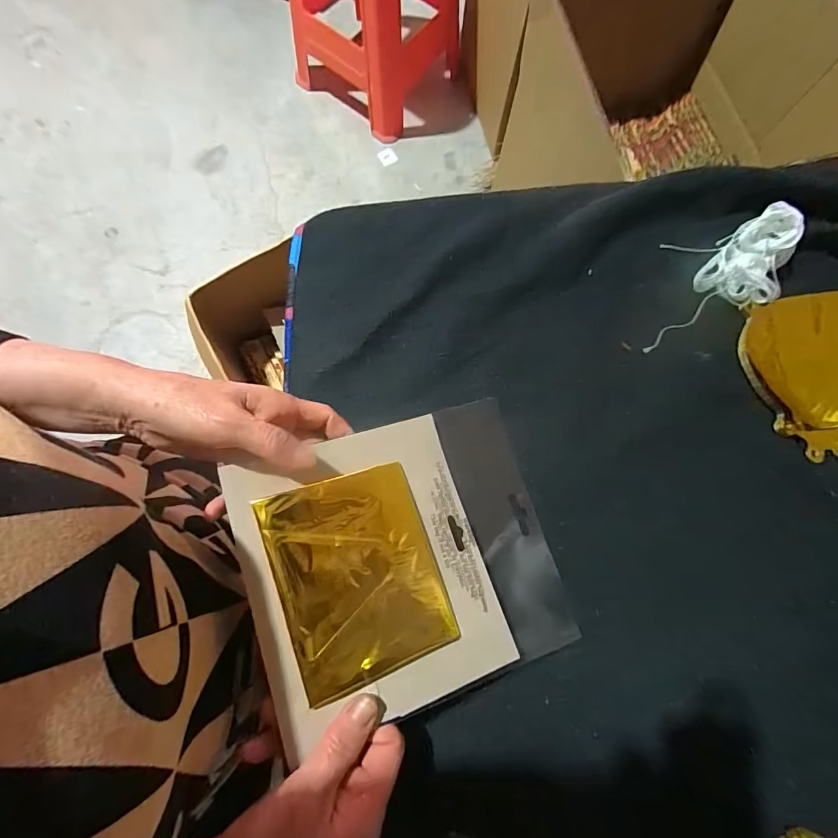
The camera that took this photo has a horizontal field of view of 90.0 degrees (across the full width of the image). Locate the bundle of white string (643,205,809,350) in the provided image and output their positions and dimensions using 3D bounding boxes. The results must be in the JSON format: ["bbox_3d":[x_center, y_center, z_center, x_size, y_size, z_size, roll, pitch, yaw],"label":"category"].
[{"bbox_3d":[0.259,-0.129,0.369,0.145,0.042,0.086,-18,79,-6],"label":"bundle of white string"}]

